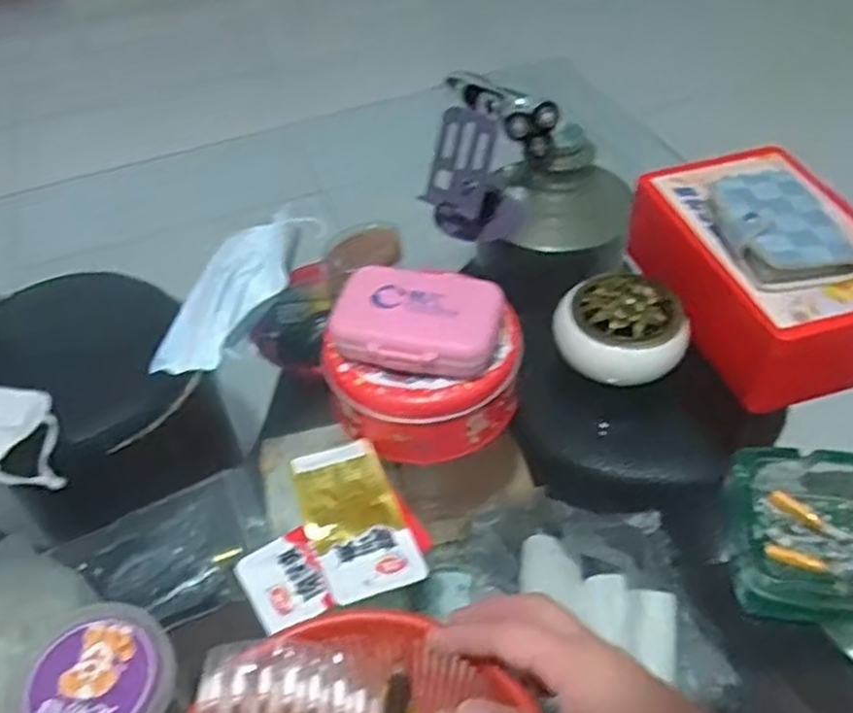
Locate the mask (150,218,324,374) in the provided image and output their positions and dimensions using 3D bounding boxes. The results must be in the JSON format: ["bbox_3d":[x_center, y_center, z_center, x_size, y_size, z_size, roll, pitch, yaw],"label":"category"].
[{"bbox_3d":[-0.159,-0.065,0.654,0.069,0.027,0.206,12,48,16],"label":"mask"}]

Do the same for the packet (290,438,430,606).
[{"bbox_3d":[-0.046,0.100,0.487,0.059,0.019,0.107,-19,47,-13],"label":"packet"}]

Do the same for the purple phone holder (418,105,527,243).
[{"bbox_3d":[0.042,-0.159,0.684,0.065,0.108,0.070,33,56,31],"label":"purple phone holder"}]

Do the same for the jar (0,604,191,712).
[{"bbox_3d":[-0.164,0.172,0.391,0.075,0.044,0.075,-2,45,2],"label":"jar"}]

